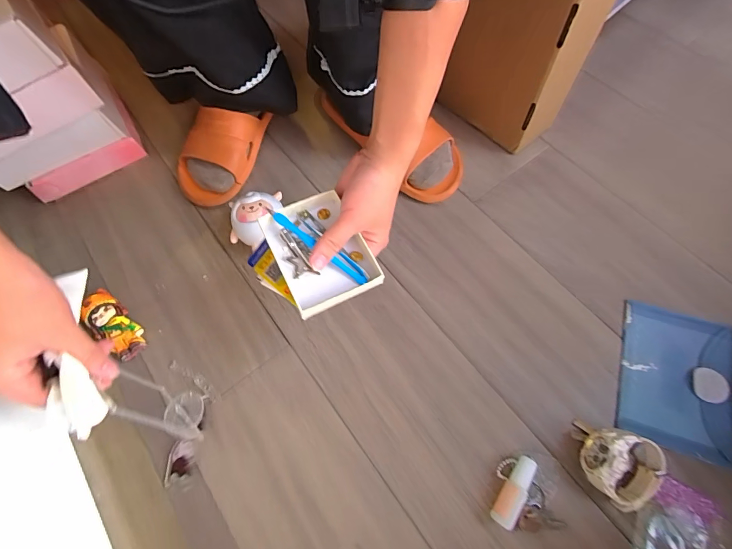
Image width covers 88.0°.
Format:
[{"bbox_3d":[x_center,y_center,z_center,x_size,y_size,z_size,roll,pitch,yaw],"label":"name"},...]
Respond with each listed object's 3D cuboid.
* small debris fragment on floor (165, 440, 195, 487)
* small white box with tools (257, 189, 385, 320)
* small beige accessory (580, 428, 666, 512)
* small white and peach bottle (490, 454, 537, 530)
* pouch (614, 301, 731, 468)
[{"bbox_3d":[-0.194,0.193,0.389,0.028,0.006,0.041,-3,65,2],"label":"small debris fragment on floor"},{"bbox_3d":[-0.039,-0.019,0.314,0.070,0.026,0.091,-26,66,-8],"label":"small white box with tools"},{"bbox_3d":[0.241,0.180,0.351,0.067,0.046,0.066,15,67,10],"label":"small beige accessory"},{"bbox_3d":[0.140,0.205,0.359,0.019,0.020,0.064,29,70,16],"label":"small white and peach bottle"},{"bbox_3d":[0.330,0.108,0.400,0.111,0.008,0.145,16,67,11],"label":"pouch"}]

